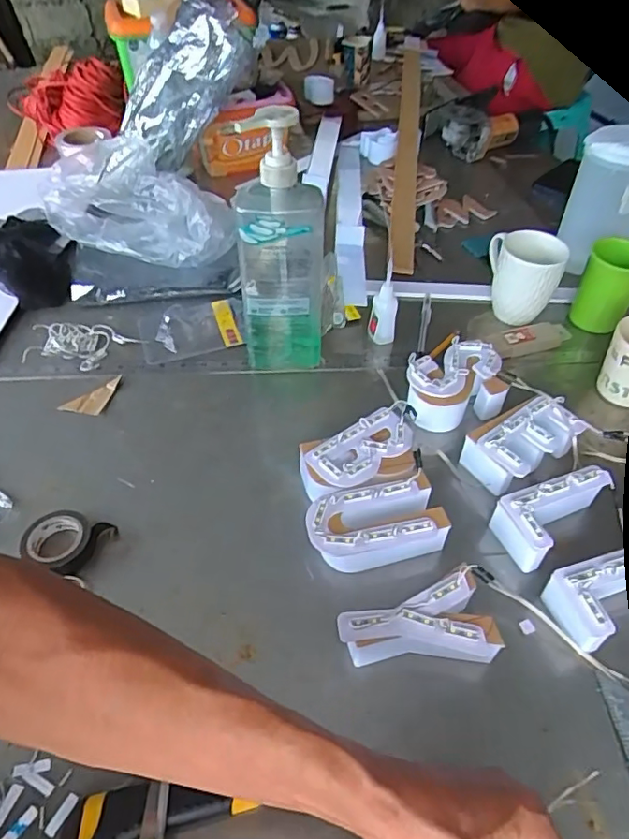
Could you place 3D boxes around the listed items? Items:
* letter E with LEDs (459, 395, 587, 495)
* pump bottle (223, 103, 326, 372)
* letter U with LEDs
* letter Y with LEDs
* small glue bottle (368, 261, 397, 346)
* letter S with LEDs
[{"bbox_3d":[0.214,0.024,0.572,0.116,0.050,0.069,-29,54,-25],"label":"letter E with LEDs"},{"bbox_3d":[-0.032,-0.172,0.597,0.103,0.286,0.052,0,47,-2],"label":"pump bottle"},{"bbox_3d":[0.053,0.095,0.504,0.123,0.042,0.073,-11,49,-11],"label":"letter U with LEDs"},{"bbox_3d":[0.079,0.168,0.438,0.119,0.053,0.066,-9,48,-10],"label":"letter Y with LEDs"},{"bbox_3d":[0.088,-0.145,0.689,0.033,0.100,0.025,7,48,5],"label":"small glue bottle"},{"bbox_3d":[0.150,-0.040,0.632,0.077,0.050,0.130,32,54,25],"label":"letter S with LEDs"}]

